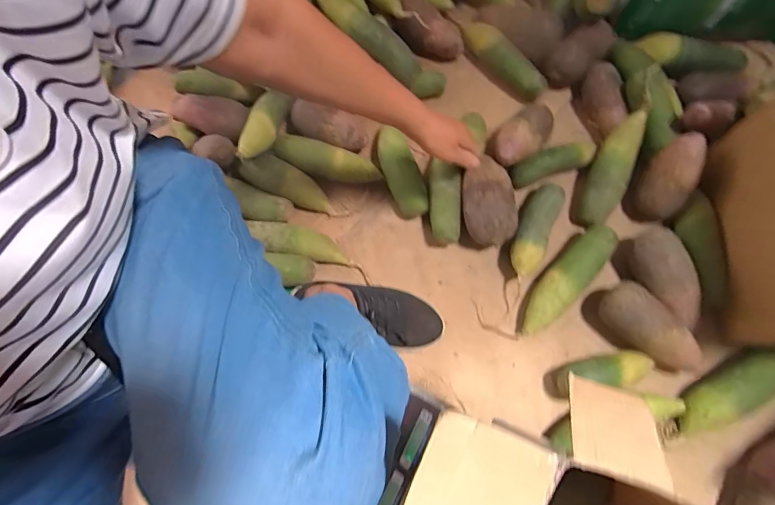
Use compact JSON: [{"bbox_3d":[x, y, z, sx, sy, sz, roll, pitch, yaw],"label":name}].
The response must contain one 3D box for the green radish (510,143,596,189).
[{"bbox_3d":[0.286,-0.155,0.712,0.163,0.041,0.051,-16,72,-3],"label":"green radish"}]

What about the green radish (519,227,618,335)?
[{"bbox_3d":[0.280,0.045,0.650,0.055,0.056,0.205,42,78,14],"label":"green radish"}]

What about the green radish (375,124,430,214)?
[{"bbox_3d":[0.022,-0.140,0.703,0.065,0.048,0.166,-24,87,-6],"label":"green radish"}]

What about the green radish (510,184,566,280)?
[{"bbox_3d":[0.242,-0.041,0.673,0.054,0.054,0.168,23,74,9],"label":"green radish"}]

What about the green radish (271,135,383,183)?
[{"bbox_3d":[-0.107,-0.159,0.727,0.191,0.061,0.054,16,73,7],"label":"green radish"}]

